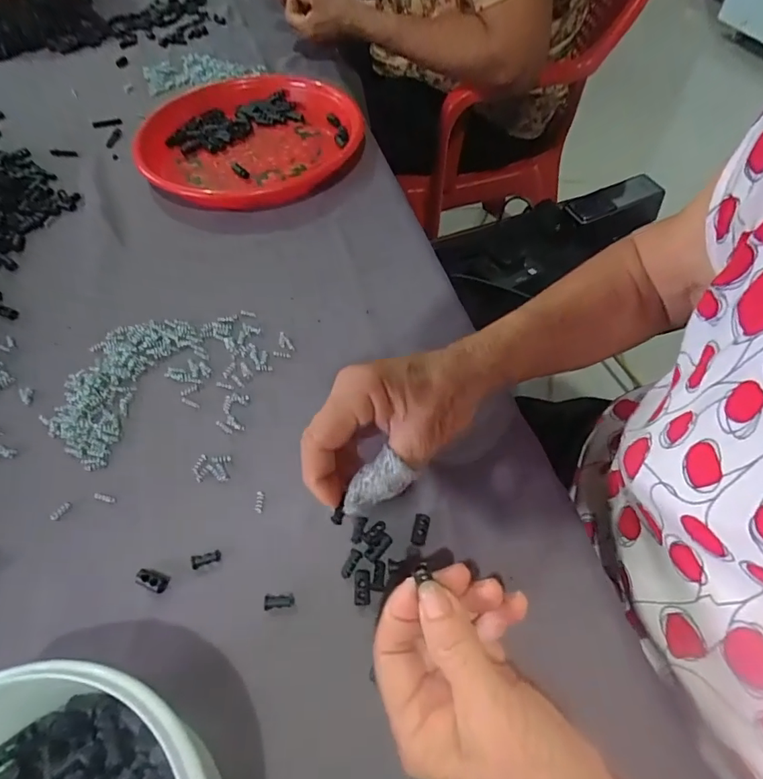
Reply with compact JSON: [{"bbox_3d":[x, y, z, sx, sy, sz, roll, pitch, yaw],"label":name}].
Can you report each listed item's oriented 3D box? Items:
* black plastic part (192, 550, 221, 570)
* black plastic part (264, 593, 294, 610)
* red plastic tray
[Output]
[{"bbox_3d":[-0.110,0.106,0.309,0.018,0.004,0.008,-17,56,-11],"label":"black plastic part"},{"bbox_3d":[-0.061,0.126,0.292,0.018,0.005,0.008,-6,55,-3],"label":"black plastic part"},{"bbox_3d":[-0.148,-0.290,0.563,0.243,0.031,0.225,-12,55,-8],"label":"red plastic tray"}]

